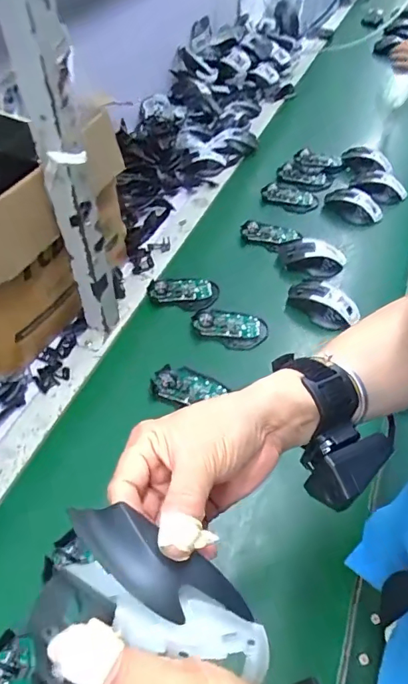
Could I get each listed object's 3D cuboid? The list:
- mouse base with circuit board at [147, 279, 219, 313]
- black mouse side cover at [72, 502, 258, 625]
[{"bbox_3d":[-0.034,-0.080,0.755,0.111,0.013,0.063,-5,49,-3],"label":"mouse base with circuit board"},{"bbox_3d":[-0.023,0.110,0.225,0.096,0.012,0.034,29,54,5],"label":"black mouse side cover"}]

